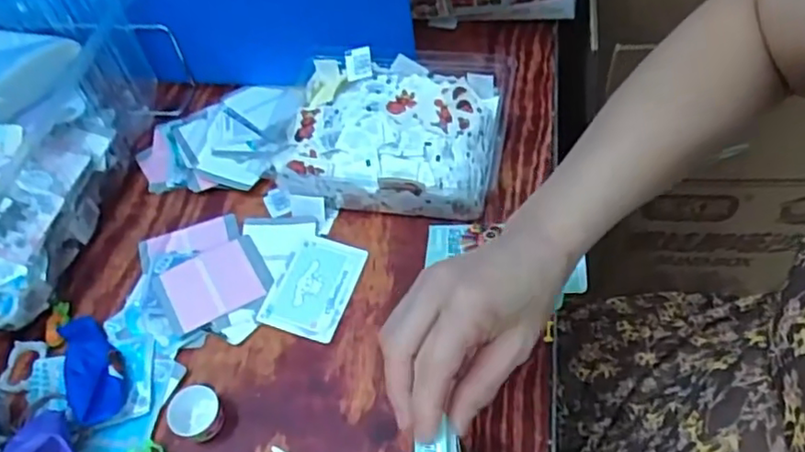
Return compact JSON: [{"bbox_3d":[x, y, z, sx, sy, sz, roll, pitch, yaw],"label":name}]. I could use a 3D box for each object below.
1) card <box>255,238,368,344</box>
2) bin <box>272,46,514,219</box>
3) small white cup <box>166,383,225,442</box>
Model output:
[{"bbox_3d":[-0.075,0.049,0.532,0.066,0.004,0.090,12,57,15],"label":"card"},{"bbox_3d":[-0.016,-0.088,0.594,0.205,0.055,0.159,7,56,13],"label":"bin"},{"bbox_3d":[-0.147,0.135,0.459,0.035,0.022,0.036,-4,54,5],"label":"small white cup"}]

